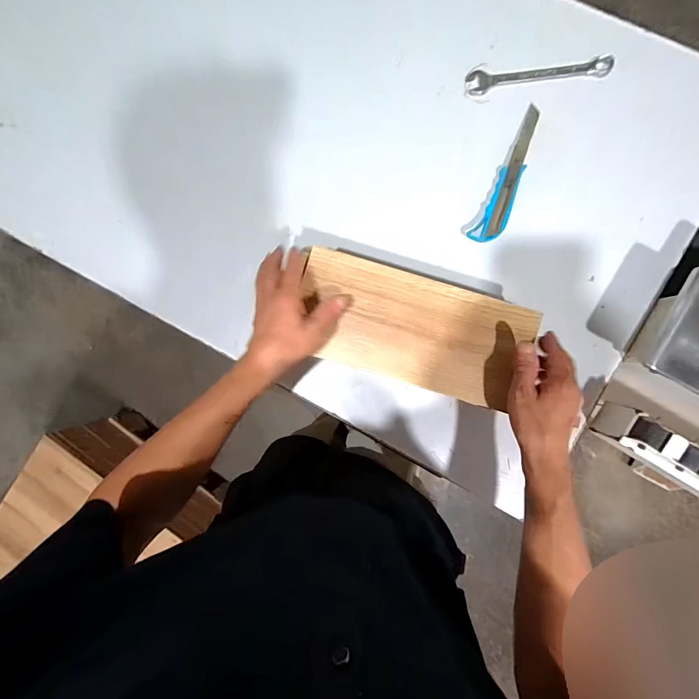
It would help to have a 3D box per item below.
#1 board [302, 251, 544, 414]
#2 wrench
[{"bbox_3d":[0.074,-0.028,0.443,0.289,0.010,0.142,23,92,6],"label":"board"},{"bbox_3d":[0.273,-0.395,0.497,0.196,0.015,0.031,-2,91,5],"label":"wrench"}]

